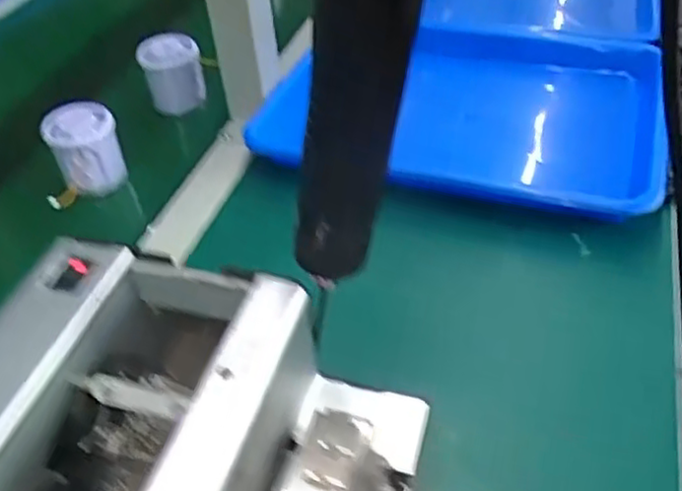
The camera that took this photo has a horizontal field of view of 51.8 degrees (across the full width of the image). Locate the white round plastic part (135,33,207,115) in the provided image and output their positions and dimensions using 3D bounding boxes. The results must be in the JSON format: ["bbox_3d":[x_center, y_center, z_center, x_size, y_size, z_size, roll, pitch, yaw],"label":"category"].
[{"bbox_3d":[-0.163,-0.165,0.688,0.055,0.070,0.048,-13,44,-9],"label":"white round plastic part"}]

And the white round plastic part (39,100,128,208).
[{"bbox_3d":[-0.221,-0.082,0.602,0.063,0.061,0.060,-13,44,-9],"label":"white round plastic part"}]

